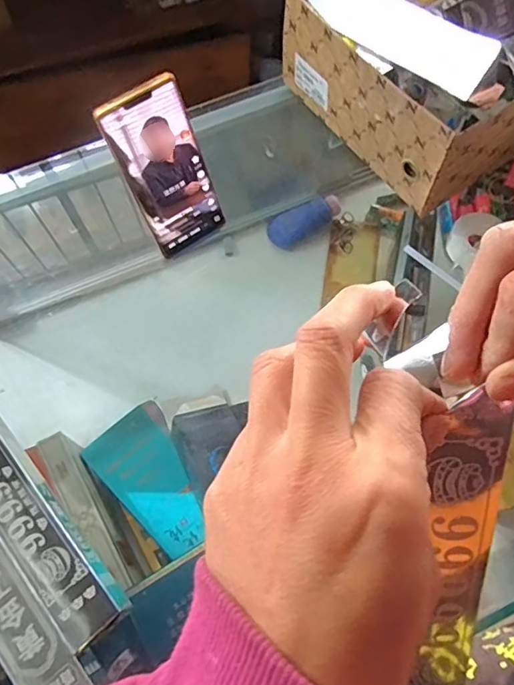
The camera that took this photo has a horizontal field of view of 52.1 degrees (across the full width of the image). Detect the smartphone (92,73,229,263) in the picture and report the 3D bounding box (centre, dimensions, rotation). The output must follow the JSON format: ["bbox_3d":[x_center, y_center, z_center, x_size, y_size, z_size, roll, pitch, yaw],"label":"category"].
[{"bbox_3d":[-0.081,-0.153,0.479,0.074,0.154,0.006,-33,47,-11],"label":"smartphone"}]

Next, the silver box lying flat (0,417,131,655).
[{"bbox_3d":[-0.187,0.132,0.419,0.045,0.030,0.226,-40,73,-13],"label":"silver box lying flat"}]

